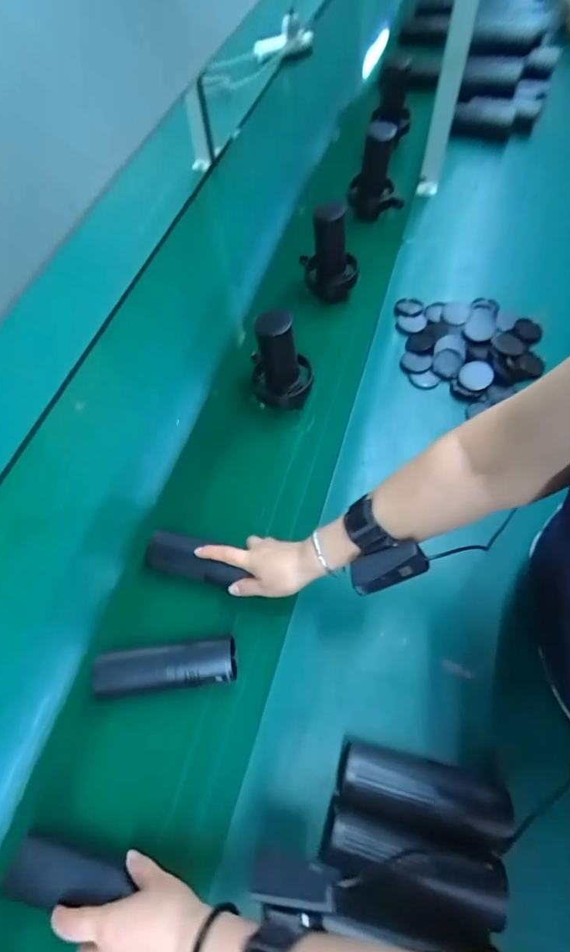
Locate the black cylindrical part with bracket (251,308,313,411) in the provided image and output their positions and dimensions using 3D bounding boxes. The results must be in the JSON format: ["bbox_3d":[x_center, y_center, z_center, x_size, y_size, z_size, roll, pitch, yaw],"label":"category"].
[{"bbox_3d":[-0.007,-0.180,0.668,0.095,0.129,0.094,-1,63,1],"label":"black cylindrical part with bracket"}]

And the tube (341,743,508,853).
[{"bbox_3d":[0.142,0.328,0.467,0.163,0.053,0.060,15,64,9],"label":"tube"}]

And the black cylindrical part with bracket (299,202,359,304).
[{"bbox_3d":[0.080,-0.396,0.805,0.108,0.163,0.084,5,63,4],"label":"black cylindrical part with bracket"}]

